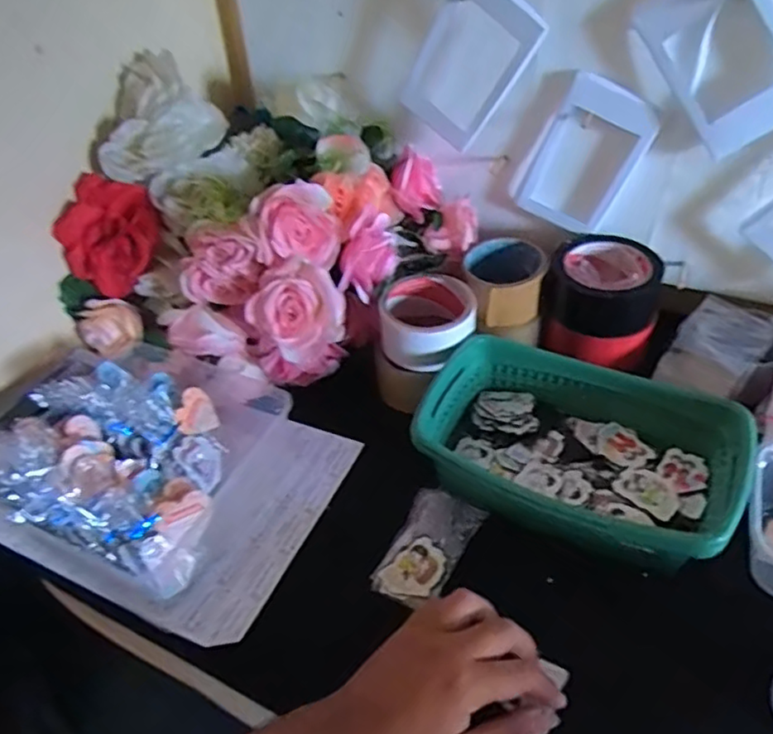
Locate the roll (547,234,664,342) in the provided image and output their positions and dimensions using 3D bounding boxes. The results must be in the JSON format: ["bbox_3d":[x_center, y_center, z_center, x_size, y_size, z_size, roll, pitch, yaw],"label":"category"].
[{"bbox_3d":[0.220,-0.080,0.629,0.096,0.066,0.093,-2,43,2],"label":"roll"}]

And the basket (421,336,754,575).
[{"bbox_3d":[0.159,0.059,0.529,0.239,0.076,0.162,17,47,22],"label":"basket"}]

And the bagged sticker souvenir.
[{"bbox_3d":[0.034,0.144,0.506,0.057,0.008,0.097,22,55,23],"label":"bagged sticker souvenir"}]

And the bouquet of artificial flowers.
[{"bbox_3d":[-0.115,-0.139,0.634,0.361,0.224,0.247,12,46,17],"label":"bouquet of artificial flowers"}]

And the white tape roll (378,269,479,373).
[{"bbox_3d":[0.042,-0.049,0.605,0.088,0.041,0.110,11,45,16],"label":"white tape roll"}]

